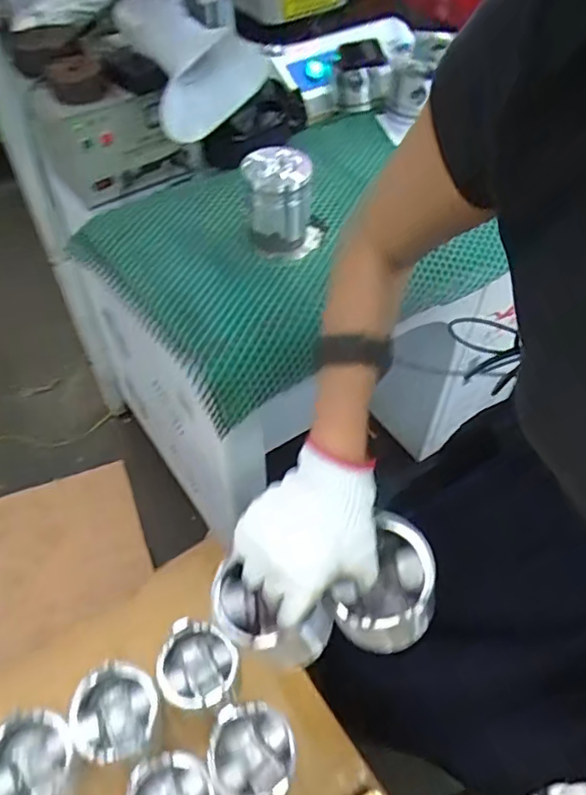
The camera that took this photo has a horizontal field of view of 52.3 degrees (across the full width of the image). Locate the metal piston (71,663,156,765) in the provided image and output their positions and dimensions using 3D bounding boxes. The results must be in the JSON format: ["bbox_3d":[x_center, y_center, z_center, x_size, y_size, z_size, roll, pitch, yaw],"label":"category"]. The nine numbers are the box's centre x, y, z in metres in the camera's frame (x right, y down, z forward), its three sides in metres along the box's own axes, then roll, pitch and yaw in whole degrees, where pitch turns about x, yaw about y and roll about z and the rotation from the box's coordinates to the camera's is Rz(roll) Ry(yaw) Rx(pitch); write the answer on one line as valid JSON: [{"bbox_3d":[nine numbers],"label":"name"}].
[{"bbox_3d":[-0.196,0.357,0.670,0.088,0.072,0.093,1,52,-1],"label":"metal piston"}]

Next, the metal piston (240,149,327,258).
[{"bbox_3d":[-0.013,-0.264,0.834,0.112,0.131,0.112,5,52,3],"label":"metal piston"}]

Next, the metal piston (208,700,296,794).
[{"bbox_3d":[-0.045,0.387,0.645,0.086,0.073,0.094,1,52,-1],"label":"metal piston"}]

